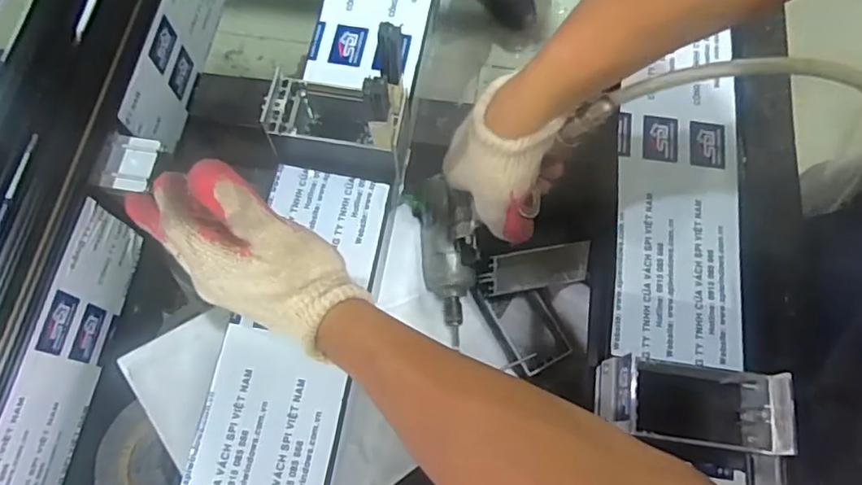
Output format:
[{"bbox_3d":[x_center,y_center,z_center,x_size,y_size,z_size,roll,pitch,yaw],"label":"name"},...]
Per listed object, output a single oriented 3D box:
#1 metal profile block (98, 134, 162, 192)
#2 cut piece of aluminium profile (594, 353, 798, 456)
[{"bbox_3d":[-0.234,-0.062,0.455,0.037,0.008,0.044,5,70,1],"label":"metal profile block"},{"bbox_3d":[0.178,0.114,0.409,0.118,0.049,0.059,7,70,2],"label":"cut piece of aluminium profile"}]

